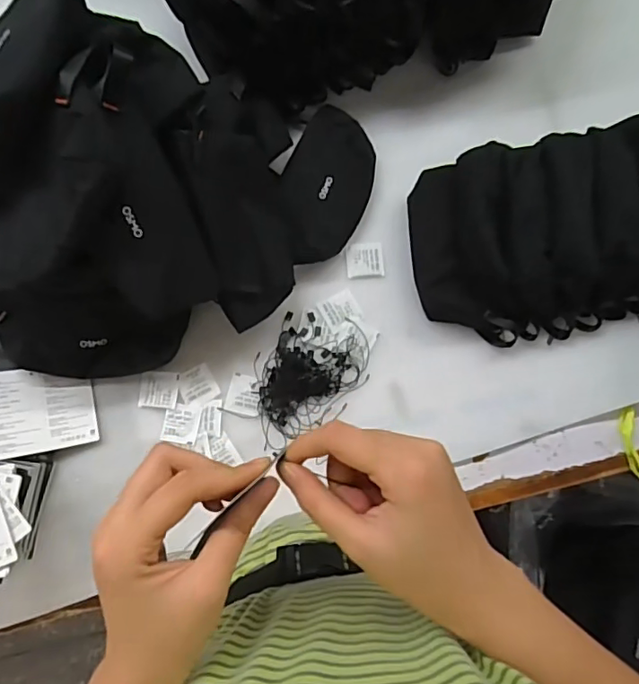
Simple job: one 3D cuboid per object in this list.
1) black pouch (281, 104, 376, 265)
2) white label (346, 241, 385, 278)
[{"bbox_3d":[0.009,-0.170,0.589,0.094,0.038,0.176,18,81,0],"label":"black pouch"},{"bbox_3d":[0.053,-0.093,0.598,0.042,0.004,0.040,-3,82,-3],"label":"white label"}]

